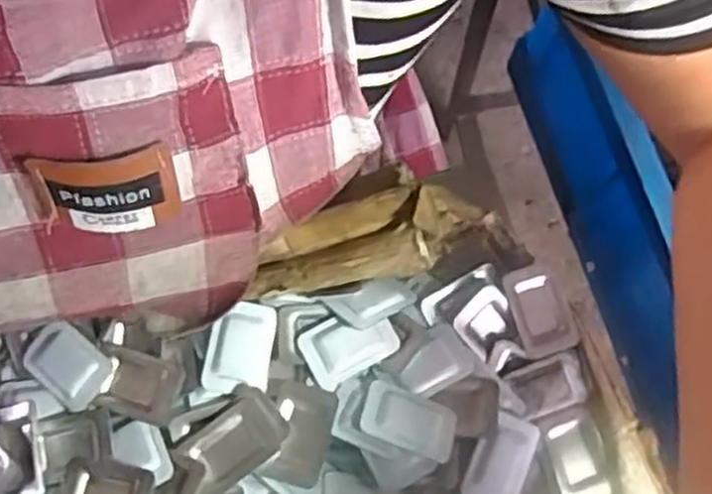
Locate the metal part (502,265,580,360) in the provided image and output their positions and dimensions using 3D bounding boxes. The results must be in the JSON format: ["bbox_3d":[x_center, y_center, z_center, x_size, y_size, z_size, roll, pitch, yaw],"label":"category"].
[{"bbox_3d":[0.084,0.029,0.355,0.026,0.008,0.040,-17,76,-4],"label":"metal part"}]

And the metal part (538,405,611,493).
[{"bbox_3d":[0.097,0.093,0.347,0.023,0.005,0.041,-13,76,-3],"label":"metal part"}]

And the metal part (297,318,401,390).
[{"bbox_3d":[-0.003,0.042,0.340,0.039,0.006,0.027,-30,78,-7],"label":"metal part"}]

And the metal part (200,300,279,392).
[{"bbox_3d":[-0.050,0.043,0.336,0.026,0.007,0.038,6,76,2],"label":"metal part"}]

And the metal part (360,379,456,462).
[{"bbox_3d":[0.023,0.073,0.329,0.040,0.007,0.026,28,55,-7],"label":"metal part"}]

